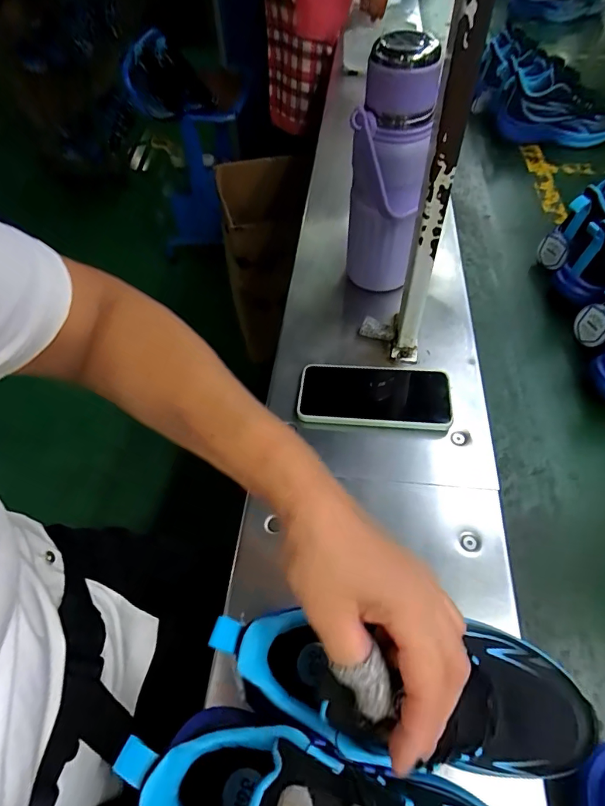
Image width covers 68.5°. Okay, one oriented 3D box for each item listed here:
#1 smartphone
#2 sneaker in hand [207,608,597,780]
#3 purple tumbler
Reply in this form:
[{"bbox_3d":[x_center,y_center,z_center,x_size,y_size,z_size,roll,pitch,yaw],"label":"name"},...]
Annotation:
[{"bbox_3d":[0.077,-0.008,0.488,0.161,0.017,0.082,3,53,3],"label":"smartphone"},{"bbox_3d":[0.059,0.179,0.281,0.229,0.086,0.076,12,54,-3],"label":"sneaker in hand"},{"bbox_3d":[0.090,-0.230,0.499,0.076,0.271,0.081,7,54,7],"label":"purple tumbler"}]

